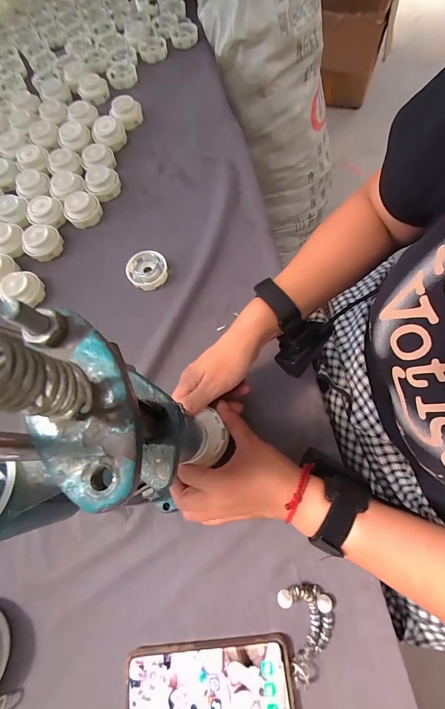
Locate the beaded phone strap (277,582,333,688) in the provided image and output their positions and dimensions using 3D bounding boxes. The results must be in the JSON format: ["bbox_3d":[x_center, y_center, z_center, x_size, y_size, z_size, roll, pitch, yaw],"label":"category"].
[{"bbox_3d":[0.091,0.284,0.301,0.053,0.020,0.081,-12,69,1],"label":"beaded phone strap"}]

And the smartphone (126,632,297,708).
[{"bbox_3d":[-0.013,0.335,0.290,0.164,0.010,0.076,-7,69,2],"label":"smartphone"}]

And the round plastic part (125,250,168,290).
[{"bbox_3d":[-0.118,-0.135,0.466,0.063,0.023,0.055,-37,71,-9],"label":"round plastic part"}]

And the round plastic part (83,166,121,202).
[{"bbox_3d":[-0.219,-0.314,0.534,0.060,0.028,0.060,-2,70,4],"label":"round plastic part"}]

